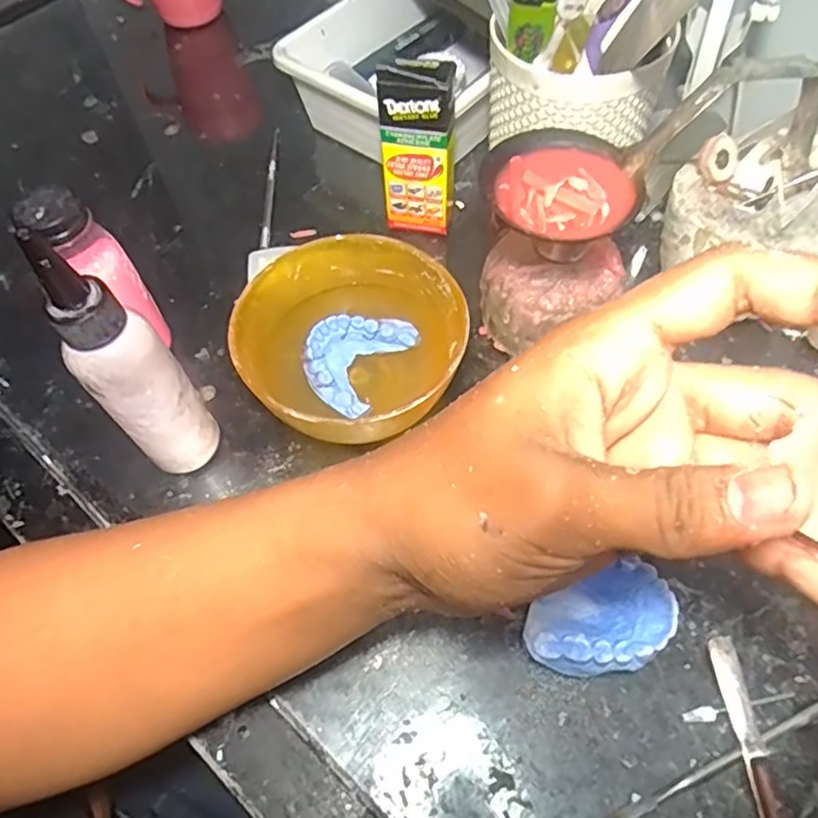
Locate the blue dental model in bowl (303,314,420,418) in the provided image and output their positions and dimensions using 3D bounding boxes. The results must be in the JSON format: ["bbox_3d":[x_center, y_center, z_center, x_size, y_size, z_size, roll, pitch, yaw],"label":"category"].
[{"bbox_3d":[-0.029,-0.028,0.336,0.046,0.012,0.058,29,66,19],"label":"blue dental model in bowl"}]

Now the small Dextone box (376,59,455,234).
[{"bbox_3d":[0.005,-0.148,0.381,0.041,0.104,0.017,2,60,5],"label":"small Dextone box"}]

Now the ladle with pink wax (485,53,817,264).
[{"bbox_3d":[0.105,-0.116,0.283,0.143,0.022,0.068,-24,60,9],"label":"ladle with pink wax"}]

